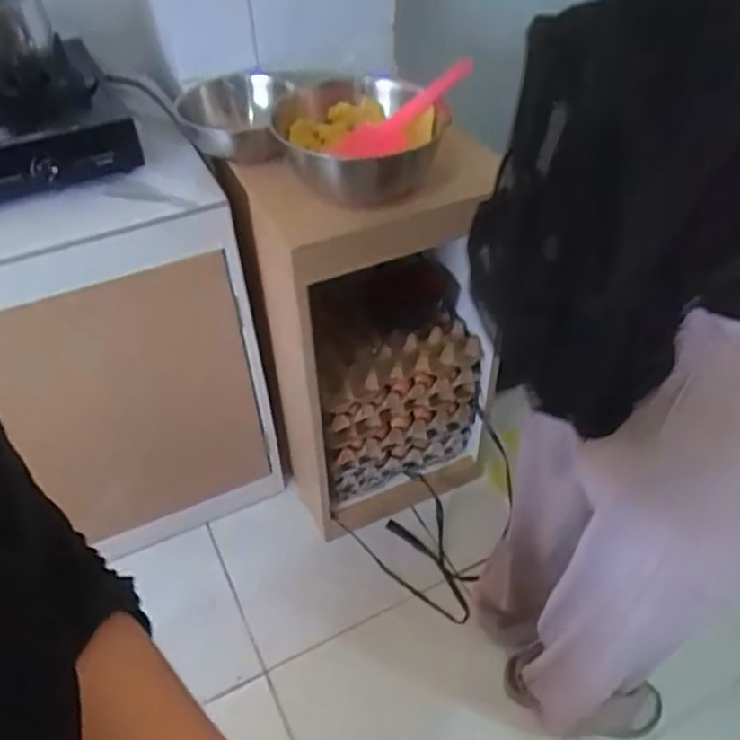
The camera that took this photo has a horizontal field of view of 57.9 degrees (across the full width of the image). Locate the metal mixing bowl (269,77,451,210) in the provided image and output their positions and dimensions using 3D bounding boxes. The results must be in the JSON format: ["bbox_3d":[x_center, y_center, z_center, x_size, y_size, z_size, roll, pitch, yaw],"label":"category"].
[{"bbox_3d":[-0.016,-0.329,0.937,0.233,0.131,0.233,0,44,0],"label":"metal mixing bowl"}]

